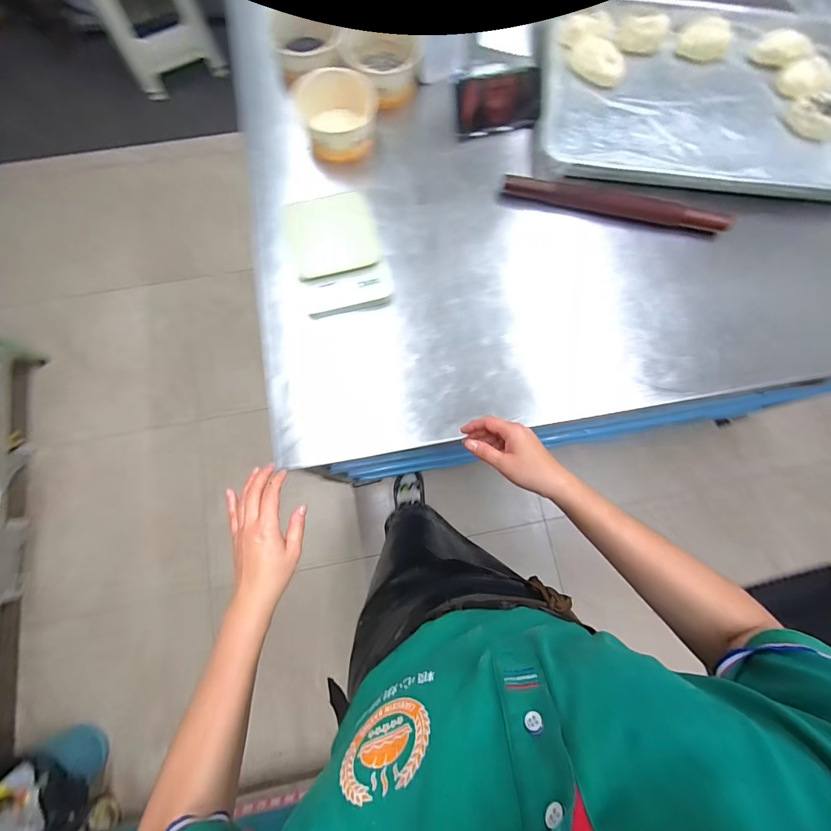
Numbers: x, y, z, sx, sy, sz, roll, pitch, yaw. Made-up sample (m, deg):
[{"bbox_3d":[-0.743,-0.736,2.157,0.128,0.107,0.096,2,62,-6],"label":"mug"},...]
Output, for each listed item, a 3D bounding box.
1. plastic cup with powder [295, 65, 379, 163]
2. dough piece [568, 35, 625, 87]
[{"bbox_3d":[-0.132,-0.523,0.655,0.129,0.070,0.111,-12,78,-4],"label":"plastic cup with powder"},{"bbox_3d":[0.357,-0.697,0.737,0.114,0.043,0.048,33,78,6],"label":"dough piece"}]

